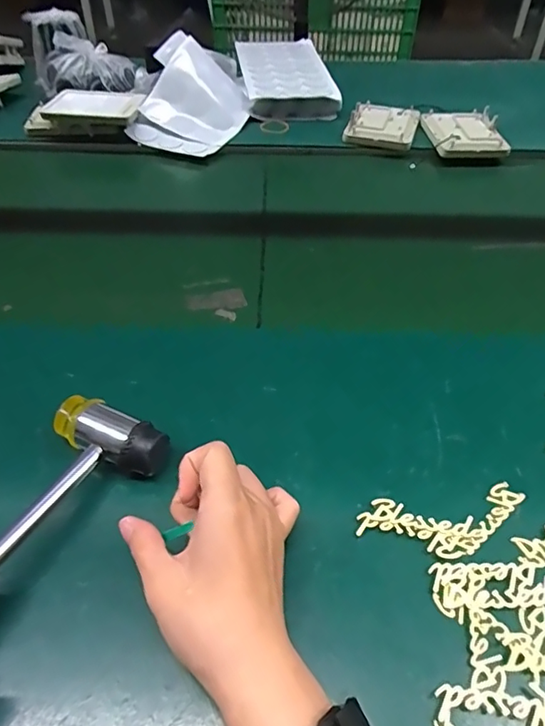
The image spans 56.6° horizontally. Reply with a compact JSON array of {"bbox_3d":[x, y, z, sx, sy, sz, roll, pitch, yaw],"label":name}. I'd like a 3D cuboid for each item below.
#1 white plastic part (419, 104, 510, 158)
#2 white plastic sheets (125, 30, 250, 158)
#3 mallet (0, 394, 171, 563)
[{"bbox_3d":[0.285,-0.346,0.760,0.105,0.023,0.118,1,45,-1],"label":"white plastic part"},{"bbox_3d":[-0.117,-0.415,0.771,0.147,0.087,0.217,13,46,11],"label":"white plastic sheets"},{"bbox_3d":[-0.165,0.116,0.278,0.076,0.028,0.251,22,47,20],"label":"mallet"}]

